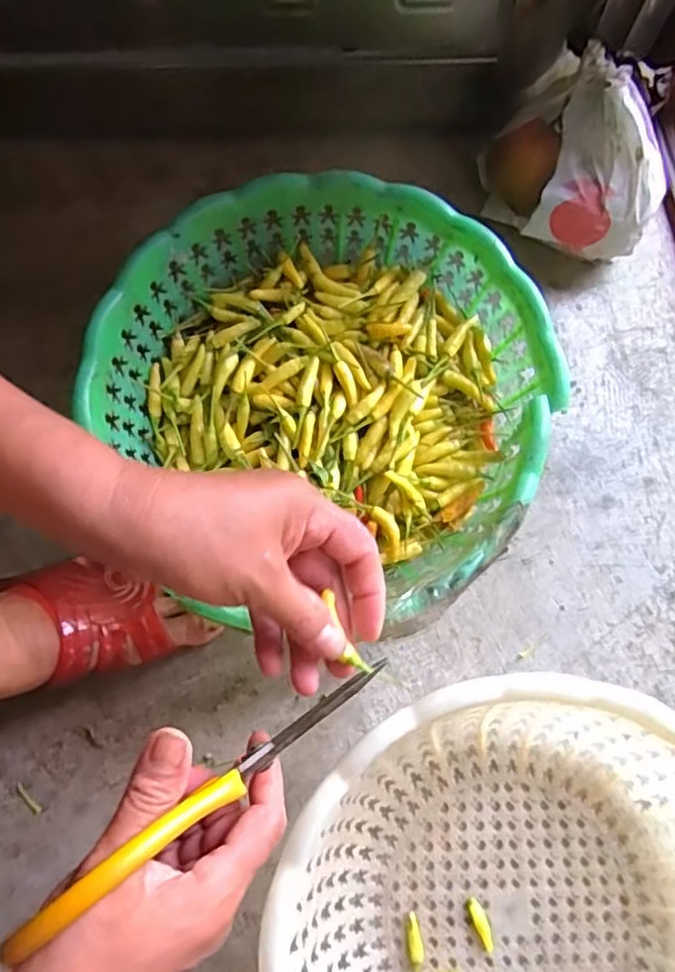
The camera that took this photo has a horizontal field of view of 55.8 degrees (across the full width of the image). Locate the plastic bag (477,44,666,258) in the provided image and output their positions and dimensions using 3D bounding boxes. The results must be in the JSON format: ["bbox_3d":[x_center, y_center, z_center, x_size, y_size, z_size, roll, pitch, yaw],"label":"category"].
[{"bbox_3d":[0.204,-0.272,0.552,0.150,0.122,0.106,31,79,6],"label":"plastic bag"}]

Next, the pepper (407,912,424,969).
[{"bbox_3d":[0.056,0.331,0.464,0.011,0.007,0.034,-9,78,-3],"label":"pepper"}]

